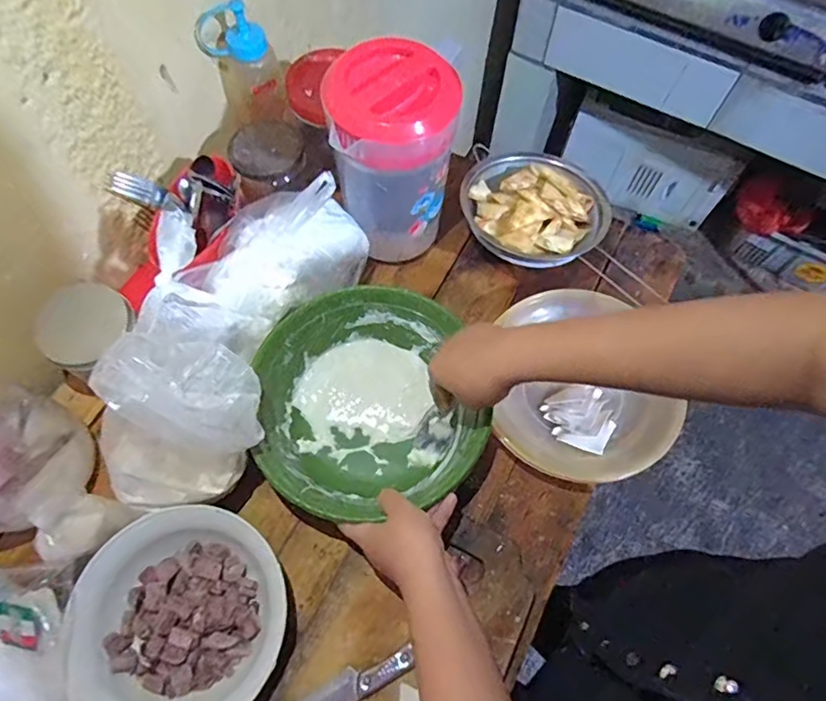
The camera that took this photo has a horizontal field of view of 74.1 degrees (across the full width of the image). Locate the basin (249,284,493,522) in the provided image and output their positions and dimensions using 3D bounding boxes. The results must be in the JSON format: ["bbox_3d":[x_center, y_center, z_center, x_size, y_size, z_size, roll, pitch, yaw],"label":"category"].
[{"bbox_3d":[-0.049,0.057,0.577,0.208,0.083,0.229,-5,66,-3],"label":"basin"}]

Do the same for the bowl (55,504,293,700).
[{"bbox_3d":[-0.205,0.240,0.493,0.182,0.049,0.179,0,66,-1],"label":"bowl"}]

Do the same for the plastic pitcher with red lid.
[{"bbox_3d":[-0.019,-0.202,0.595,0.116,0.215,0.109,11,66,4],"label":"plastic pitcher with red lid"}]

